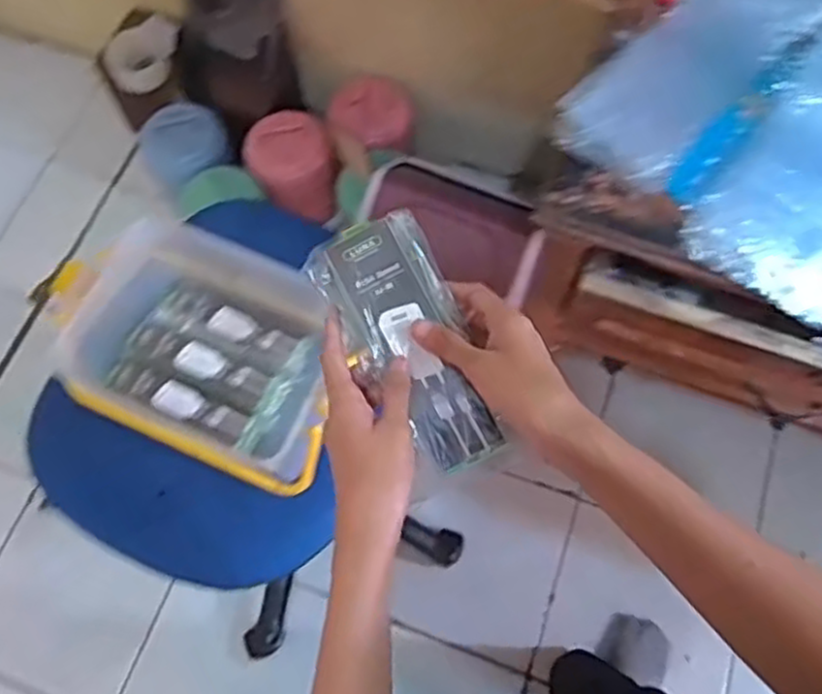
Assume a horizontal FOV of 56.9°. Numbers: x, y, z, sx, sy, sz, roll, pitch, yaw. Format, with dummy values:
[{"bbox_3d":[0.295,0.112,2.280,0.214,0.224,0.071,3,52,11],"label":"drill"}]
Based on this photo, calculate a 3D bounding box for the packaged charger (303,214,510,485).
[{"bbox_3d":[0.002,-0.002,0.478,0.074,0.020,0.165,-26,83,-10],"label":"packaged charger"}]

